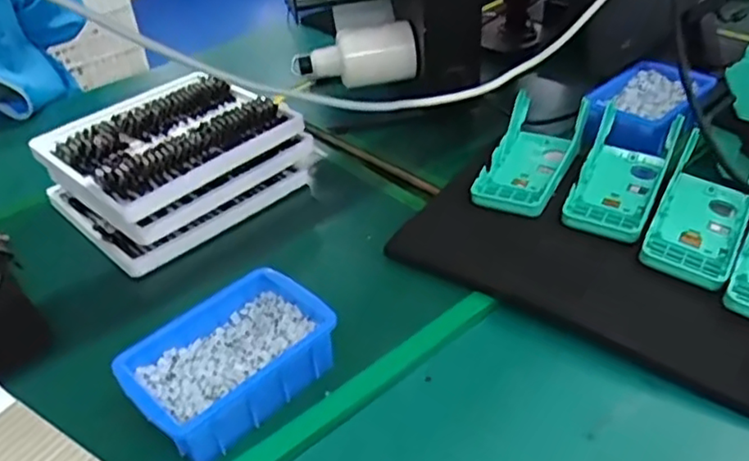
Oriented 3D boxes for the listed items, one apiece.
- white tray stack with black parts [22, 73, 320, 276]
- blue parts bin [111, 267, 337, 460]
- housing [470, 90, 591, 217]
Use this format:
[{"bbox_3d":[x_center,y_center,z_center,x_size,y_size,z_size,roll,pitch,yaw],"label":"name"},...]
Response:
[{"bbox_3d":[-0.219,-0.077,0.730,0.244,0.100,0.209,-31,47,-33],"label":"white tray stack with black parts"},{"bbox_3d":[-0.113,0.099,0.501,0.149,0.051,0.109,-31,47,-33],"label":"blue parts bin"},{"bbox_3d":[0.165,-0.082,0.686,0.084,0.035,0.170,12,43,25],"label":"housing"}]

